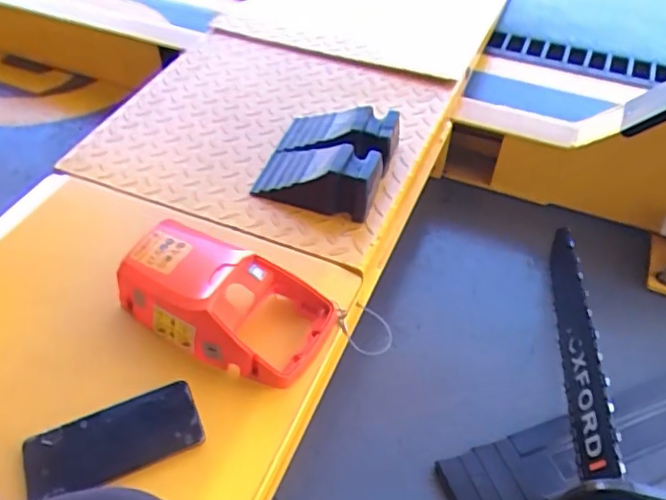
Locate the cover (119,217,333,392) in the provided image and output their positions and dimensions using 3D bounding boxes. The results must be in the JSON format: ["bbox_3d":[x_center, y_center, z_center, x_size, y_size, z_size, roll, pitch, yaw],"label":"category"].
[{"bbox_3d":[-0.128,0.056,0.671,0.248,0.068,0.130,21,51,17],"label":"cover"}]

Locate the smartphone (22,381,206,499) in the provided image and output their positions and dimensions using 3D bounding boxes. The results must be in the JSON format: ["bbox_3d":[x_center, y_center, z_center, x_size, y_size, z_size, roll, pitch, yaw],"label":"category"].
[{"bbox_3d":[-0.221,0.192,0.580,0.168,0.011,0.073,-17,50,-15],"label":"smartphone"}]

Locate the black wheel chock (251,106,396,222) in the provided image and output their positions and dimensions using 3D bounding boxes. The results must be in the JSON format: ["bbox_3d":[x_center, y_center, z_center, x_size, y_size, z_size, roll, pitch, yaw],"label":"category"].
[{"bbox_3d":[-0.008,-0.143,0.860,0.179,0.086,0.185,16,50,13],"label":"black wheel chock"}]

